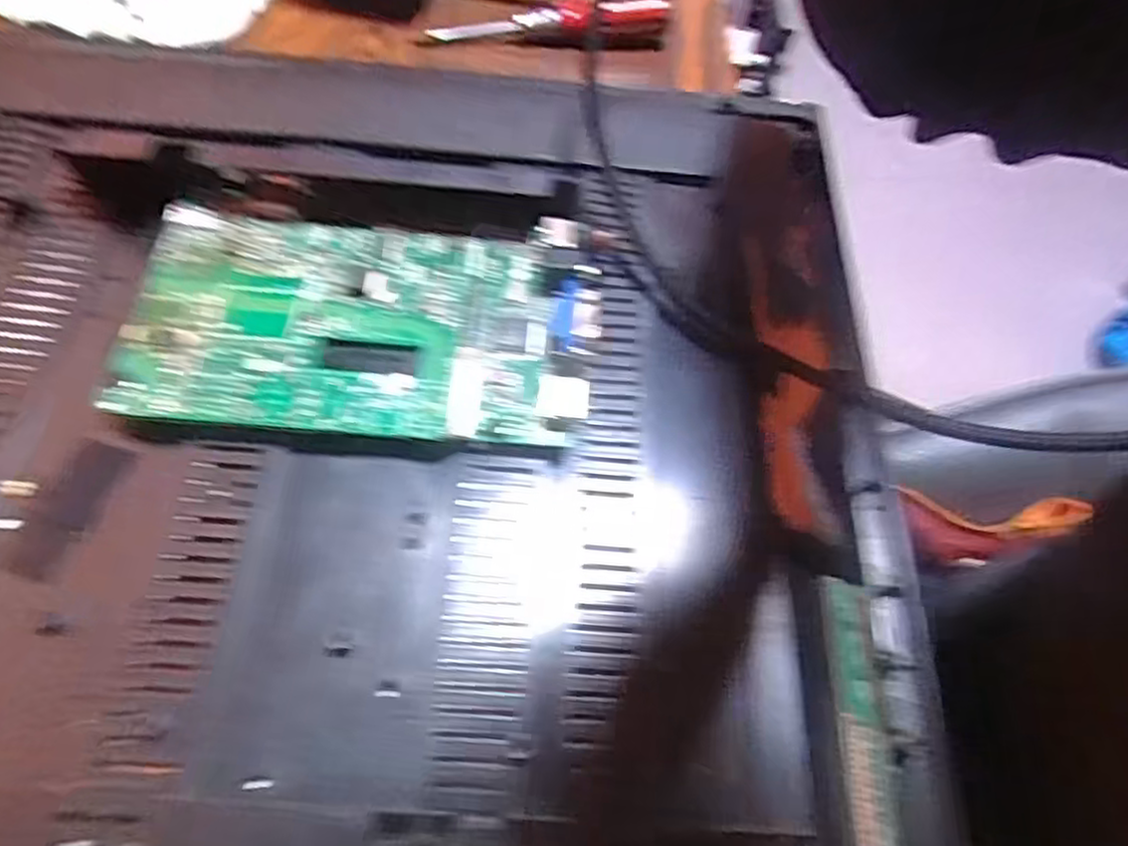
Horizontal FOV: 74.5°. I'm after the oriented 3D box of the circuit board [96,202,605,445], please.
[{"bbox_3d":[-0.066,-0.035,0.249,0.151,0.017,0.084,2,60,-3],"label":"circuit board"}]

